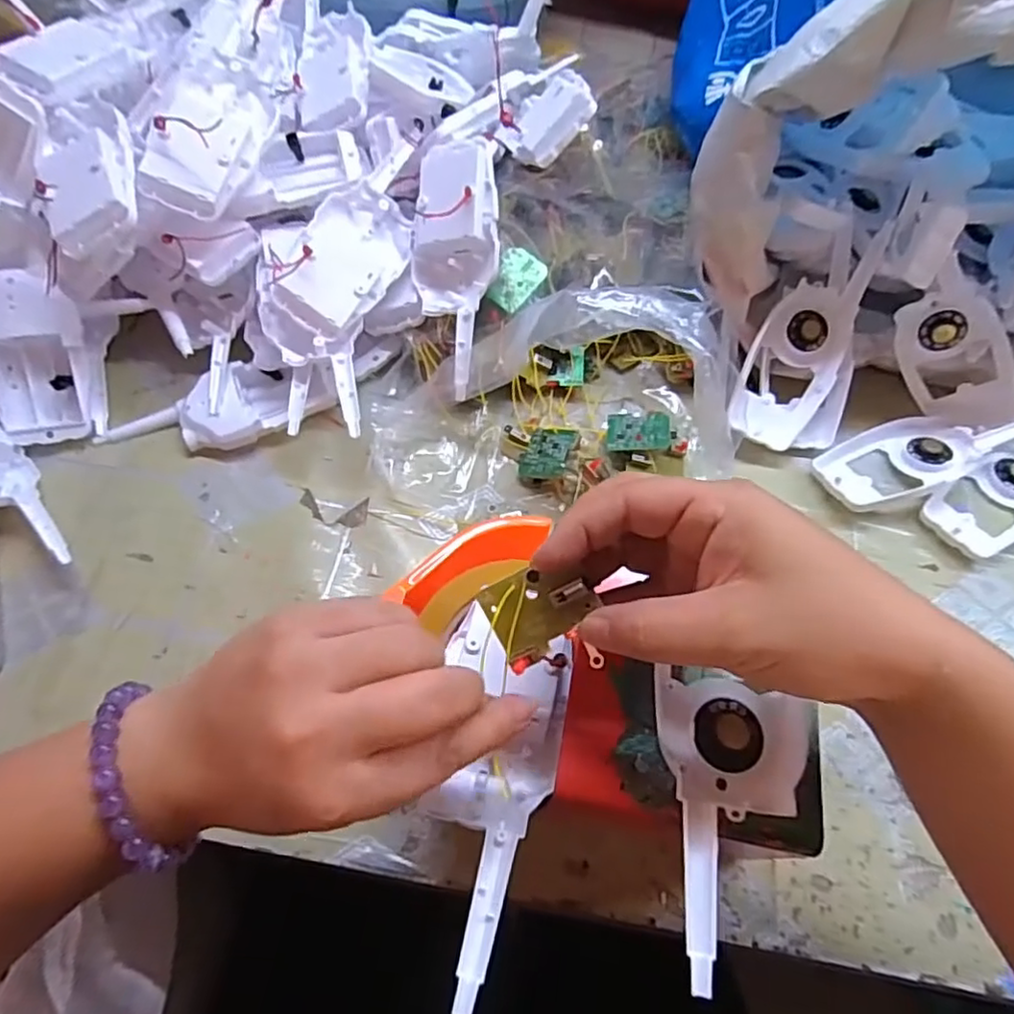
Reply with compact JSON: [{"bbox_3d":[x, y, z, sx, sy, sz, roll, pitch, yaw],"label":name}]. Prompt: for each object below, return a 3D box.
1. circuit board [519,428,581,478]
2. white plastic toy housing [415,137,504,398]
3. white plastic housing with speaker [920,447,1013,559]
[{"bbox_3d":[0.028,-0.037,0.433,0.034,0.004,0.040,13,68,24],"label":"circuit board"},{"bbox_3d":[-0.035,-0.164,0.425,0.058,0.041,0.178,0,96,-3],"label":"white plastic toy housing"},{"bbox_3d":[0.355,-0.015,0.437,0.161,0.013,0.053,-27,66,-17],"label":"white plastic housing with speaker"}]

